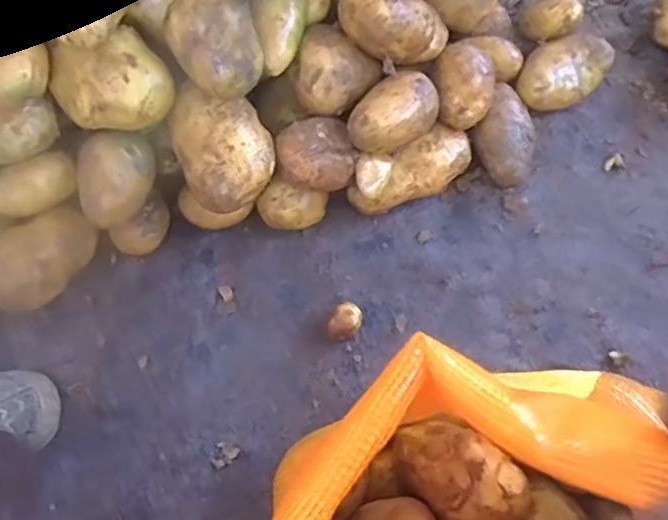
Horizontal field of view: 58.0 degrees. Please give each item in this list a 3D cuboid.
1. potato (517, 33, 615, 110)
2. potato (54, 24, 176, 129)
[{"bbox_3d":[0.233,-0.191,0.625,0.102,0.044,0.066,-39,73,-11],"label":"potato"},{"bbox_3d":[-0.180,-0.140,0.498,0.088,0.058,0.066,-25,70,-5],"label":"potato"}]

